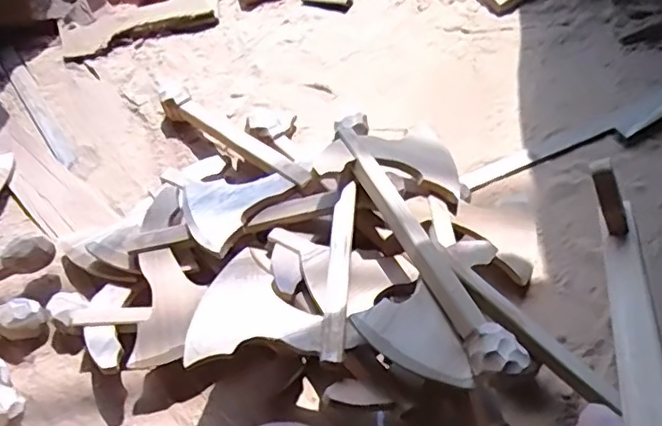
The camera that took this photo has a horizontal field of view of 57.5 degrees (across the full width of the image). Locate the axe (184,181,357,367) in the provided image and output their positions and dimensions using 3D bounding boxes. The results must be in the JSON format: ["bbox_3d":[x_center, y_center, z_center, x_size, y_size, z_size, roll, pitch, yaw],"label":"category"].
[{"bbox_3d":[-0.067,0.064,0.738,0.179,0.027,0.248,1,54,7],"label":"axe"}]

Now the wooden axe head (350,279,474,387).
[{"bbox_3d":[0.104,0.136,0.687,0.139,0.022,0.101,36,49,6],"label":"wooden axe head"}]

